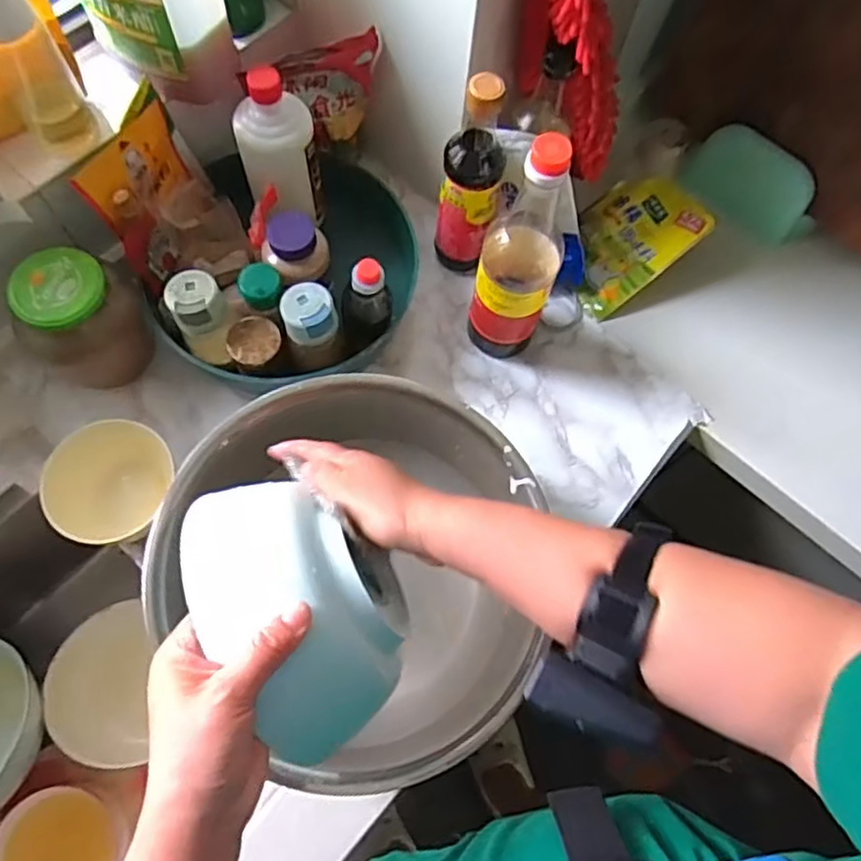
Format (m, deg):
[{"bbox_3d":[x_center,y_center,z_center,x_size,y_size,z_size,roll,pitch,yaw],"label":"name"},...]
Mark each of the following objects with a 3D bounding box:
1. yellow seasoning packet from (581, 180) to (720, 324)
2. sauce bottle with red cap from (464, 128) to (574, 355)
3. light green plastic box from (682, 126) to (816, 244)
[{"bbox_3d":[0.228,-0.224,0.786,0.167,0.027,0.115,-40,84,5],"label":"yellow seasoning packet"},{"bbox_3d":[0.085,-0.158,0.639,0.075,0.278,0.062,18,69,4],"label":"sauce bottle with red cap"},{"bbox_3d":[0.406,-0.308,0.826,0.166,0.100,0.045,43,55,14],"label":"light green plastic box"}]

